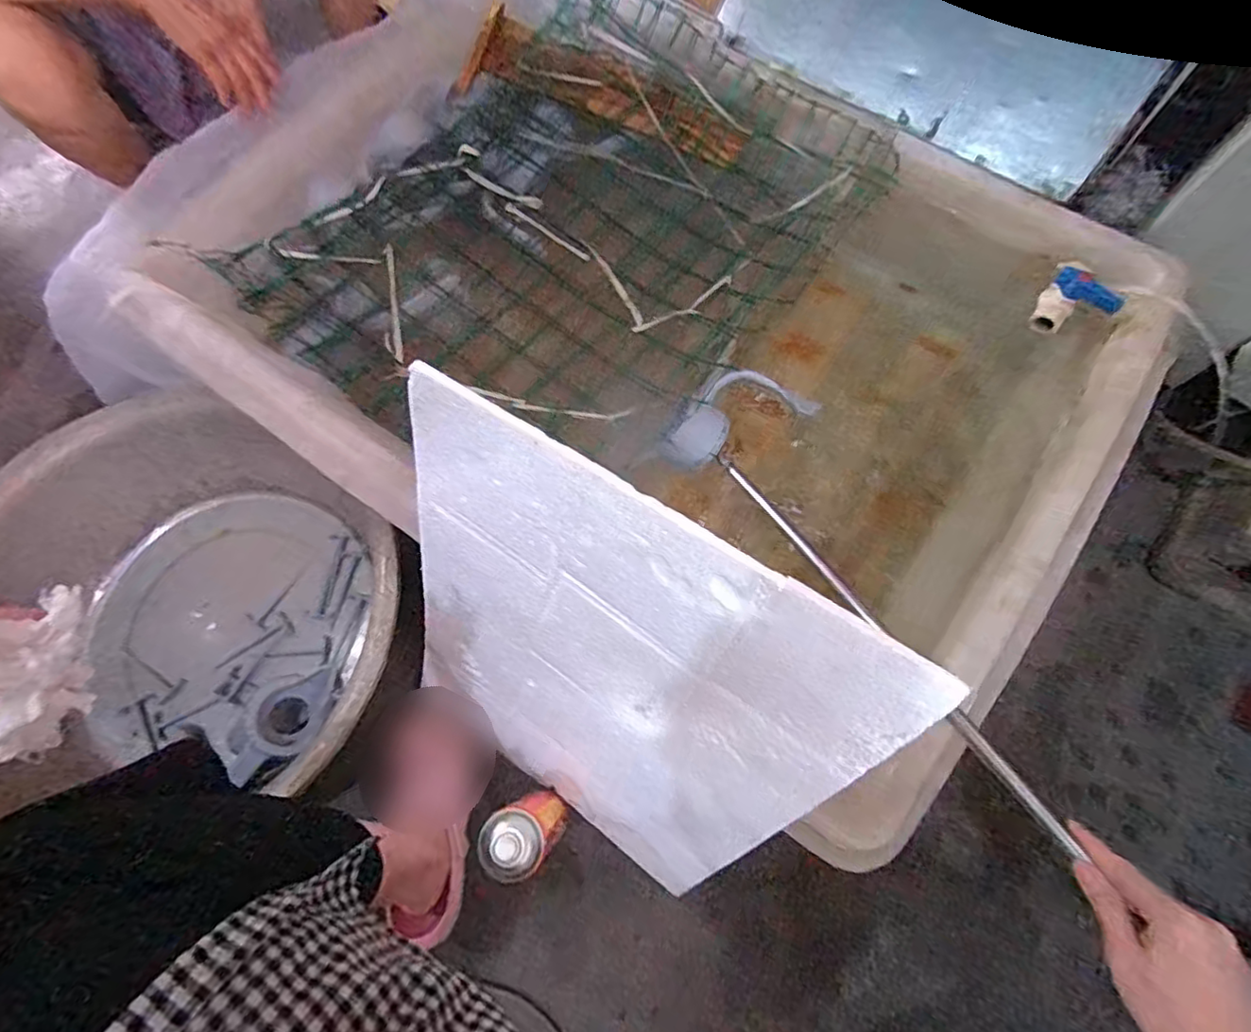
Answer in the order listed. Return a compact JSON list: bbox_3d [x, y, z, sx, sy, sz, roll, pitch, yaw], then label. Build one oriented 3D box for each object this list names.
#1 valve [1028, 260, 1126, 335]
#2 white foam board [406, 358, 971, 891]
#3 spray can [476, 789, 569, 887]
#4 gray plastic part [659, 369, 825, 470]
[{"bbox_3d":[0.546,-0.264,0.737,0.077,0.055,0.089,-37,74,-12],"label":"valve"},{"bbox_3d":[-0.030,0.166,0.561,0.400,0.513,0.018,32,47,12],"label":"white foam board"},{"bbox_3d":[-0.104,0.338,0.655,0.063,0.211,0.062,0,71,0],"label":"spray can"},{"bbox_3d":[0.131,-0.125,0.718,0.196,0.042,0.079,-26,72,-8],"label":"gray plastic part"}]

